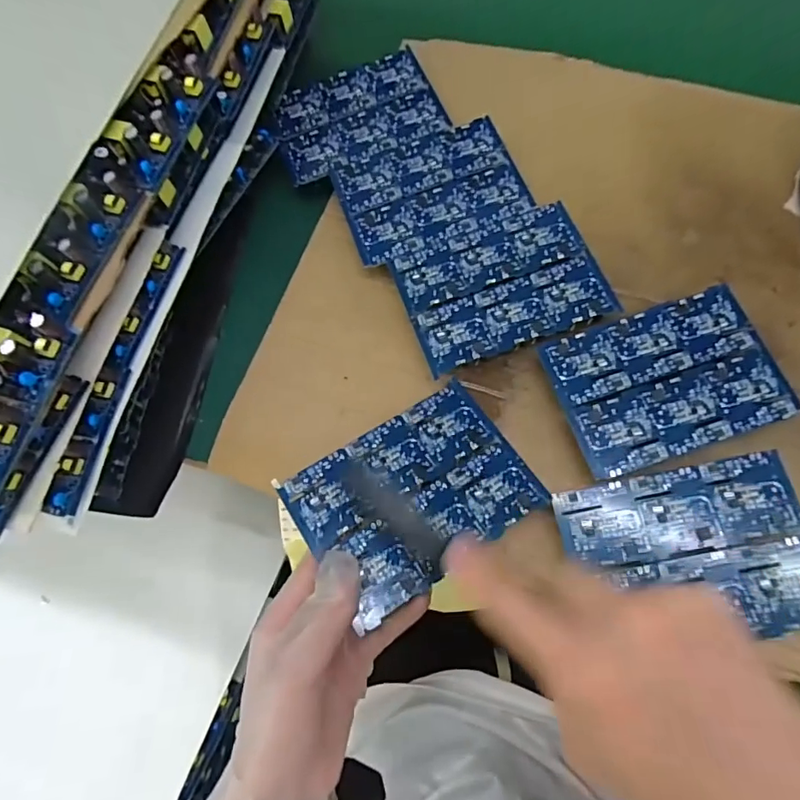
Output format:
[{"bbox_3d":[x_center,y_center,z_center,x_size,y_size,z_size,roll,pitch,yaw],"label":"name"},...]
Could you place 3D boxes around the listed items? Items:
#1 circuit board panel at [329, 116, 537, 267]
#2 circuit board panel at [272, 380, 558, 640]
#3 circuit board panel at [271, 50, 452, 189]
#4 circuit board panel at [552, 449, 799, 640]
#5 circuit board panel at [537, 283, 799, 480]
[{"bbox_3d":[0.022,-0.165,0.383,0.133,0.004,0.102,-19,71,-2],"label":"circuit board panel"},{"bbox_3d":[0.009,0.055,0.295,0.131,0.004,0.094,-29,67,-17],"label":"circuit board panel"},{"bbox_3d":[-0.036,-0.234,0.408,0.130,0.004,0.095,-20,72,-2],"label":"circuit board panel"},{"bbox_3d":[0.165,0.085,0.279,0.130,0.011,0.092,-11,70,0],"label":"circuit board panel"},{"bbox_3d":[0.168,-0.015,0.316,0.131,0.012,0.094,-18,70,-3],"label":"circuit board panel"}]

